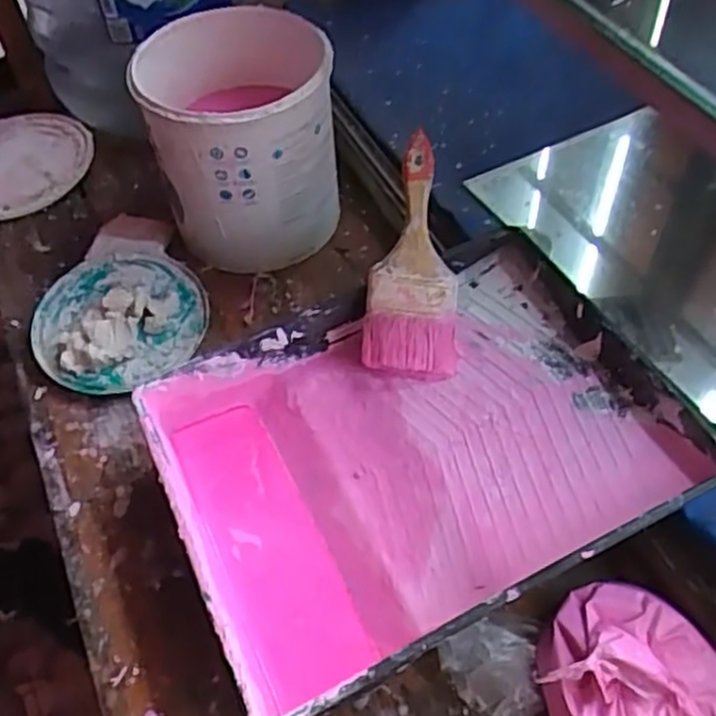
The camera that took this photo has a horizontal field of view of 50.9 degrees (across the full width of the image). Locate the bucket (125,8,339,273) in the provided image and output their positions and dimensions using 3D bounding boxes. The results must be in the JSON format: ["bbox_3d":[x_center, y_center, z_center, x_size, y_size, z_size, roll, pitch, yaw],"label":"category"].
[{"bbox_3d":[-0.109,-0.212,0.730,0.166,0.172,0.165,-2,52,3],"label":"bucket"}]

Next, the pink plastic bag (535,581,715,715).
[{"bbox_3d":[0.184,0.211,0.467,0.125,0.051,0.149,-12,52,-5],"label":"pink plastic bag"}]

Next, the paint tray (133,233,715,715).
[{"bbox_3d":[0.043,0.076,0.570,0.351,0.084,0.271,-23,54,-13],"label":"paint tray"}]

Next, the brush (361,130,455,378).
[{"bbox_3d":[0.045,-0.083,0.617,0.072,0.021,0.198,2,79,6],"label":"brush"}]

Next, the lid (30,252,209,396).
[{"bbox_3d":[-0.224,-0.042,0.704,0.157,0.035,0.149,-2,52,3],"label":"lid"}]

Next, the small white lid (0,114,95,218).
[{"bbox_3d":[-0.400,-0.224,0.874,0.179,0.022,0.165,-2,52,3],"label":"small white lid"}]

